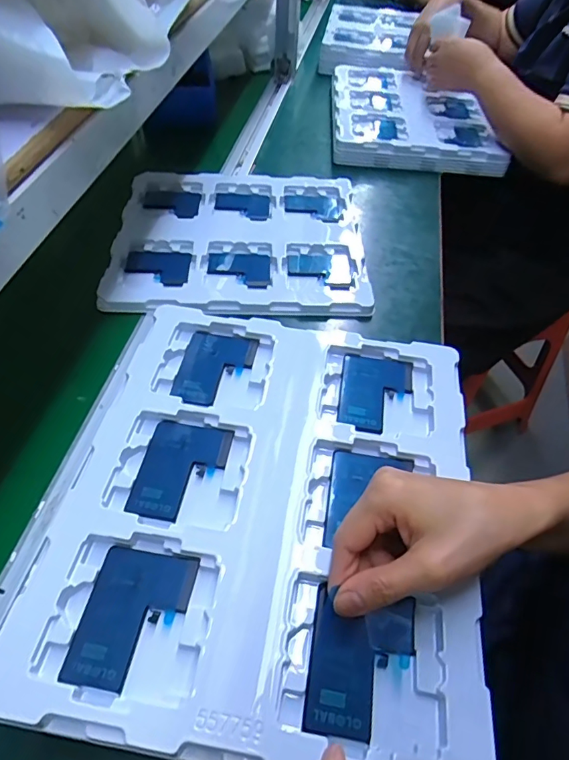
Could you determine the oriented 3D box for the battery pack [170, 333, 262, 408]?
[{"bbox_3d":[-0.061,-0.010,0.414,0.060,0.004,0.079,9,52,5],"label":"battery pack"}]

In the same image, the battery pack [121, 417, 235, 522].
[{"bbox_3d":[-0.076,0.066,0.352,0.060,0.005,0.078,9,52,5],"label":"battery pack"}]

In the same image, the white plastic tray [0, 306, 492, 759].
[{"bbox_3d":[-0.008,0.077,0.343,0.277,0.015,0.312,8,52,4],"label":"white plastic tray"}]

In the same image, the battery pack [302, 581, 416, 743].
[{"bbox_3d":[0.046,0.167,0.280,0.061,0.005,0.074,8,52,5],"label":"battery pack"}]

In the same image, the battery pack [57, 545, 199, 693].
[{"bbox_3d":[-0.093,0.144,0.291,0.059,0.004,0.079,9,52,5],"label":"battery pack"}]

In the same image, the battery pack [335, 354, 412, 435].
[{"bbox_3d":[0.078,0.011,0.408,0.060,0.004,0.080,9,52,5],"label":"battery pack"}]

